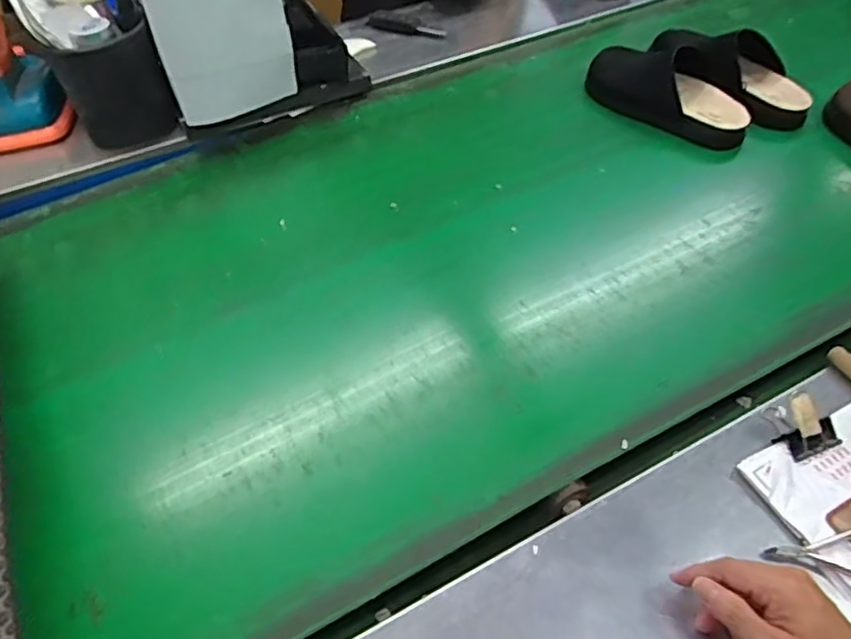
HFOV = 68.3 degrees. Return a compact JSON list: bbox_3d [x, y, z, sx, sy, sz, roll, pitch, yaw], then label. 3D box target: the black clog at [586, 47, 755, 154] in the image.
[{"bbox_3d":[0.366,-0.348,0.943,0.114,0.082,0.266,-37,56,-26],"label":"black clog"}]

